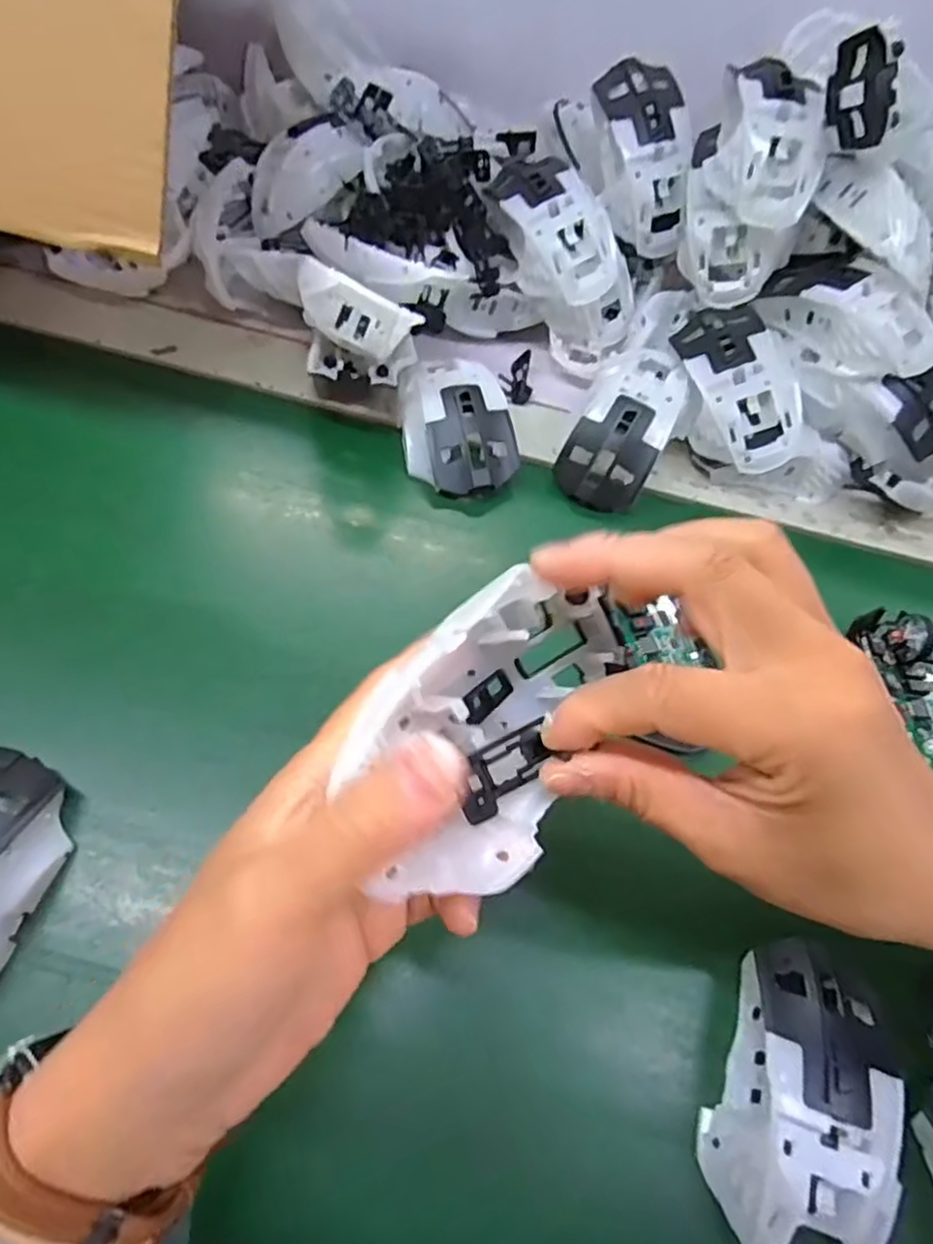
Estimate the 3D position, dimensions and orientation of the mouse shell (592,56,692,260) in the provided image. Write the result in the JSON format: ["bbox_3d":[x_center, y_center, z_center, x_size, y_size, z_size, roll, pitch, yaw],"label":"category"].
[{"bbox_3d":[0.117,-0.298,0.437,0.048,0.031,0.114,-16,100,-13],"label":"mouse shell"}]

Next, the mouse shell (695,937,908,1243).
[{"bbox_3d":[0.129,0.186,0.255,0.071,0.037,0.105,17,60,6],"label":"mouse shell"}]

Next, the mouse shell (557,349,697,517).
[{"bbox_3d":[0.099,-0.123,0.432,0.063,0.046,0.121,27,61,12],"label":"mouse shell"}]

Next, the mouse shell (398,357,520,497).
[{"bbox_3d":[-0.007,-0.119,0.415,0.063,0.029,0.092,-14,76,-7],"label":"mouse shell"}]

